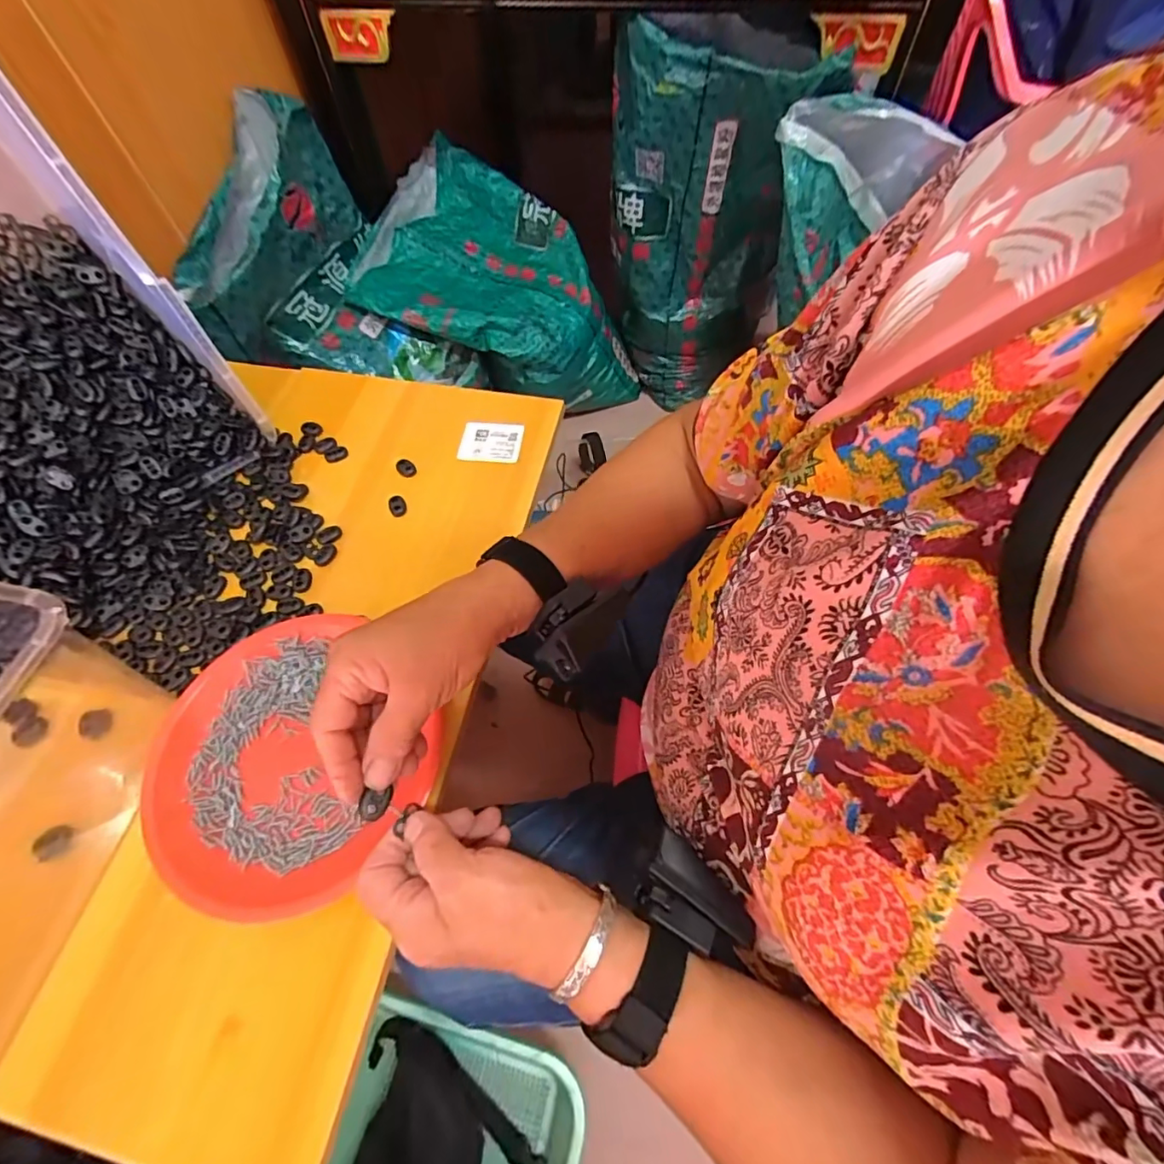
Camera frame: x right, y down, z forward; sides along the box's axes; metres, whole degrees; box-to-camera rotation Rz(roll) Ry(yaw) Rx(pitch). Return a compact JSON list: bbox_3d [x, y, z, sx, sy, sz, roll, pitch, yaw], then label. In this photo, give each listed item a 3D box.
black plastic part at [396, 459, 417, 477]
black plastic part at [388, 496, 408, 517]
[{"bbox_3d":[-0.168,-0.109,0.502,0.016,0.004,0.022,-27,64,-13],"label":"black plastic part"},{"bbox_3d":[-0.169,-0.070,0.482,0.015,0.004,0.023,-23,63,-10],"label":"black plastic part"}]

